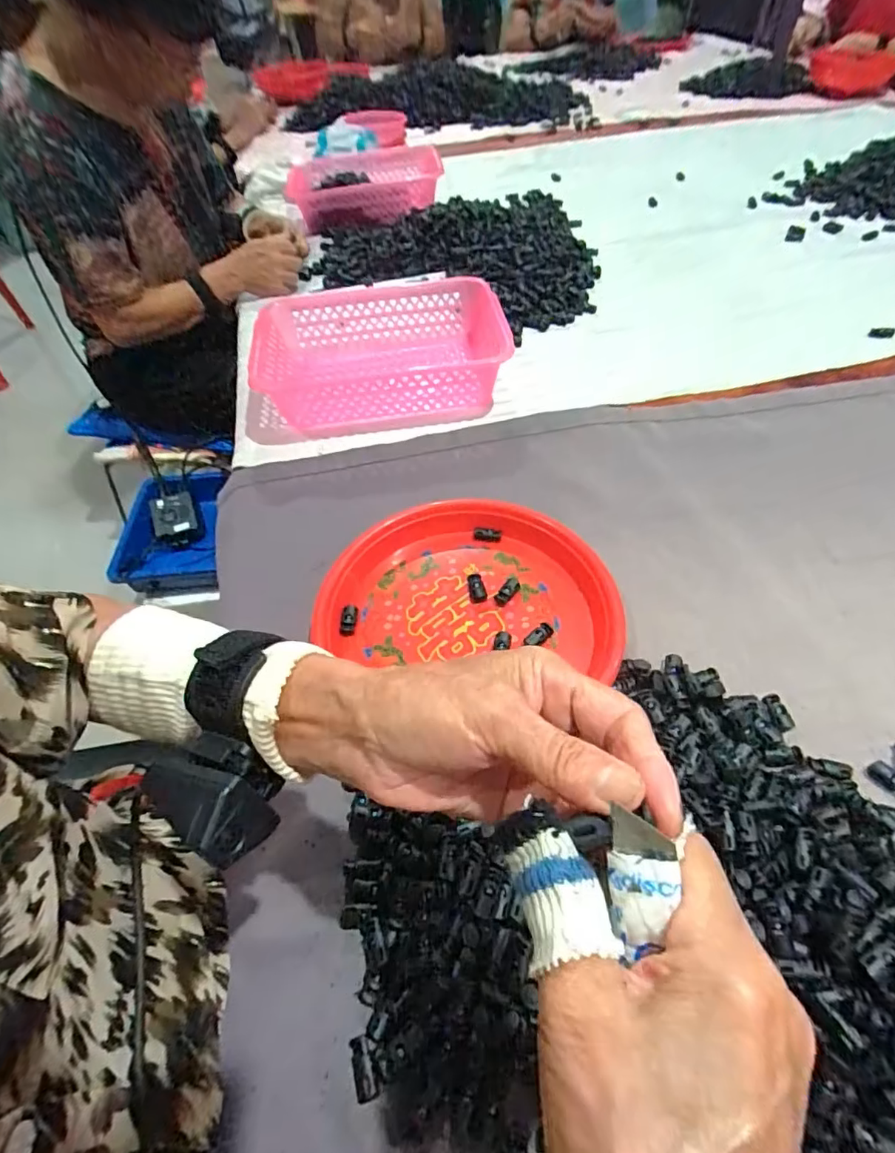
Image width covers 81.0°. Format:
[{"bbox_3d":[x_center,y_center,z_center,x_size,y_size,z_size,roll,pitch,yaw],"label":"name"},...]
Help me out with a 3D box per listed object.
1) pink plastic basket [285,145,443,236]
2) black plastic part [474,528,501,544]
[{"bbox_3d":[-0.171,-0.787,1.058,0.313,0.080,0.233,-6,53,-1],"label":"pink plastic basket"},{"bbox_3d":[0.040,-0.041,0.521,0.027,0.007,0.010,10,54,12],"label":"black plastic part"}]

